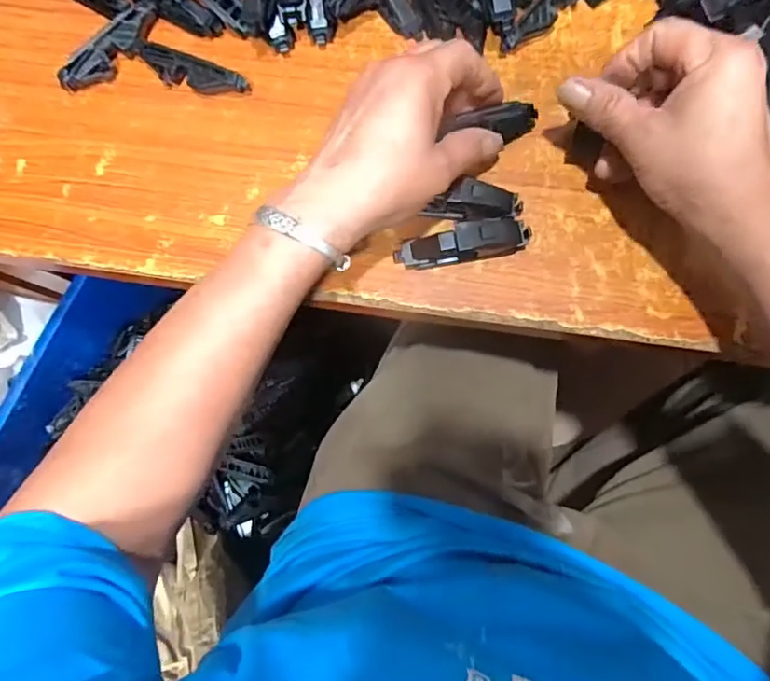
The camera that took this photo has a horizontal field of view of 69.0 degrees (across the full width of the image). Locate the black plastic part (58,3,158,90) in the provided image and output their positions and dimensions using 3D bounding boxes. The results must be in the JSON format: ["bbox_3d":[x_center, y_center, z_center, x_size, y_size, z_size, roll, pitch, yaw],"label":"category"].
[{"bbox_3d":[-0.184,-0.196,0.376,0.019,0.019,0.077,44,87,9],"label":"black plastic part"}]

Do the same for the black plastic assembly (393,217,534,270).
[{"bbox_3d":[0.047,-0.059,0.339,0.082,0.023,0.022,-11,81,3],"label":"black plastic assembly"}]

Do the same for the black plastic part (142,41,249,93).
[{"bbox_3d":[-0.129,-0.177,0.371,0.074,0.016,0.018,21,84,7],"label":"black plastic part"}]

